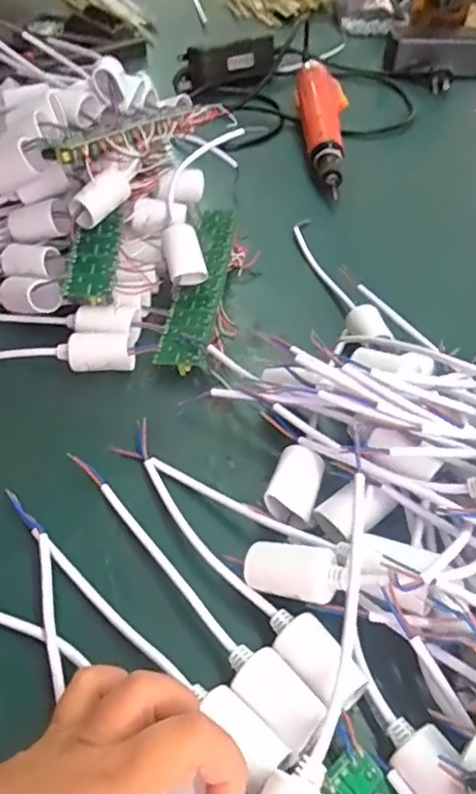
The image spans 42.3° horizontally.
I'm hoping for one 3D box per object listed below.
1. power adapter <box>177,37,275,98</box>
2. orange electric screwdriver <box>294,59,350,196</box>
[{"bbox_3d":[-0.009,-0.442,0.813,0.126,0.047,0.033,-20,51,-18],"label":"power adapter"},{"bbox_3d":[0.096,-0.311,0.703,0.057,0.049,0.242,2,48,1],"label":"orange electric screwdriver"}]

